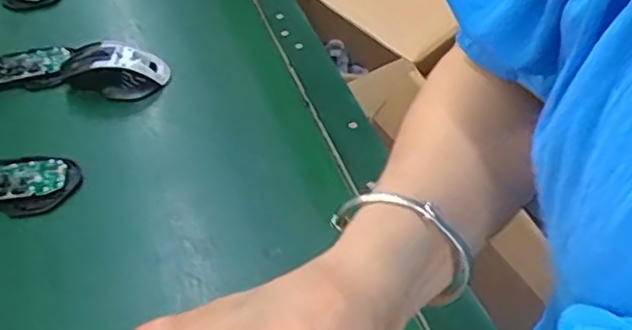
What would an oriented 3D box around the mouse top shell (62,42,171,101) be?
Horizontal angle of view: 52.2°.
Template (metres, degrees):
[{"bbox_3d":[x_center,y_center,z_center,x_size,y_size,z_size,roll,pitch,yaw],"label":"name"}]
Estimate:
[{"bbox_3d":[-0.229,-0.106,0.731,0.121,0.041,0.065,1,45,1],"label":"mouse top shell"}]

